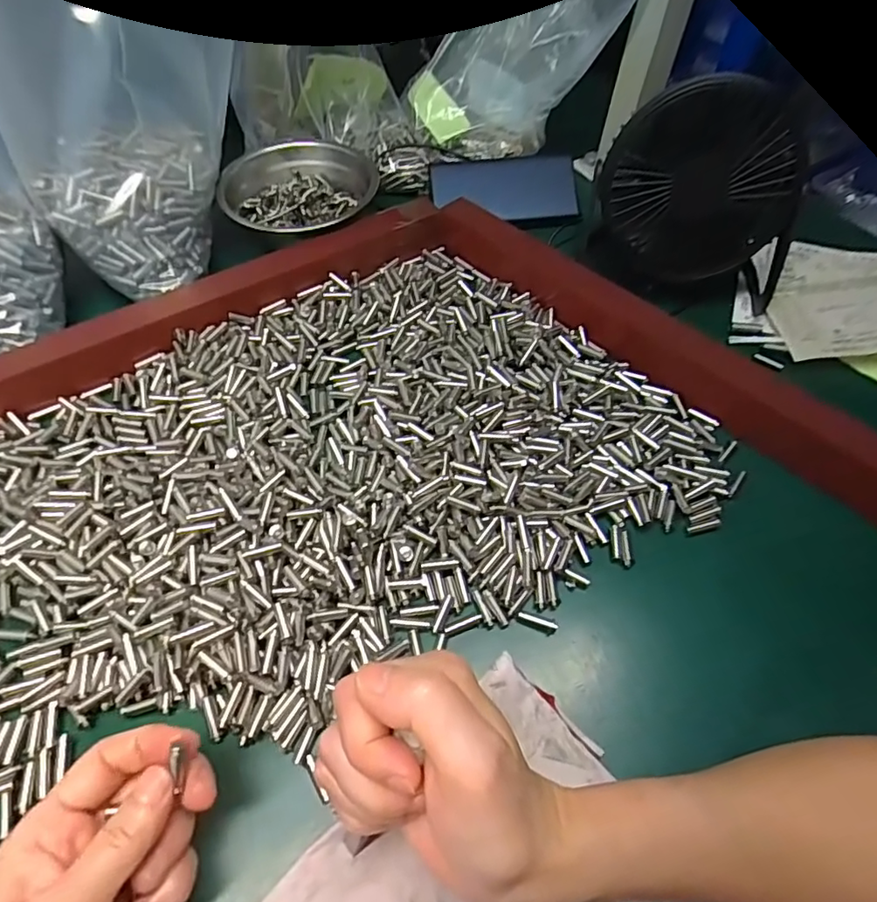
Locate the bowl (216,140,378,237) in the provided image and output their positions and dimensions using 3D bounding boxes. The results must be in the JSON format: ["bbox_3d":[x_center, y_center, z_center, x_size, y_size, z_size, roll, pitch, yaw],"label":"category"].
[{"bbox_3d":[-0.116,-0.219,0.478,0.122,0.039,0.122,1,56,-1],"label":"bowl"}]

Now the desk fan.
[{"bbox_3d":[0.181,-0.170,0.385,0.134,0.133,0.049,6,56,2],"label":"desk fan"}]

